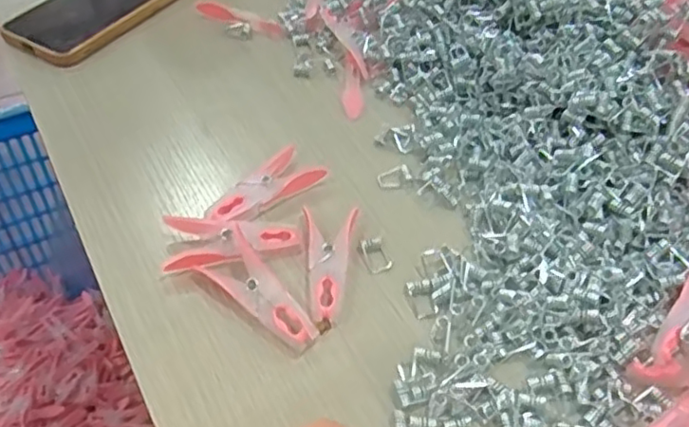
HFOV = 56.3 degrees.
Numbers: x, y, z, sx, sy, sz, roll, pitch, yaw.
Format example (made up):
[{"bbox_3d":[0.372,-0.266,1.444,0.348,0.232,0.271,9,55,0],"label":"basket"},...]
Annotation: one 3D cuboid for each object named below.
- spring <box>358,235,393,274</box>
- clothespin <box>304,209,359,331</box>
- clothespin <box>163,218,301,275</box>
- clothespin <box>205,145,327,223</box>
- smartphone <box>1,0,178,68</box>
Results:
[{"bbox_3d":[0.019,0.024,0.380,0.017,0.005,0.023,-18,51,-19],"label":"spring"},{"bbox_3d":[-0.009,0.029,0.367,0.029,0.016,0.076,3,47,-1],"label":"clothespin"},{"bbox_3d":[-0.066,0.014,0.373,0.075,0.015,0.031,-7,48,-10],"label":"clothespin"},{"bbox_3d":[-0.049,-0.012,0.402,0.031,0.016,0.077,35,54,25],"label":"clothespin"},{"bbox_3d":[-0.203,-0.175,0.535,0.083,0.015,0.156,25,50,18],"label":"smartphone"}]

